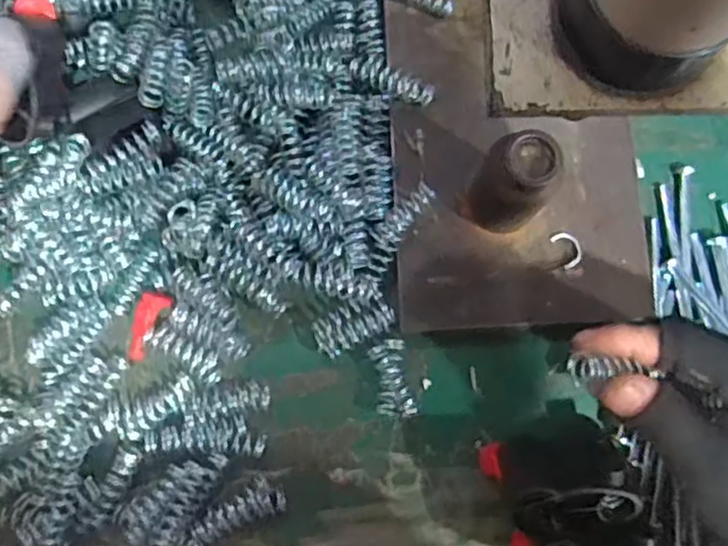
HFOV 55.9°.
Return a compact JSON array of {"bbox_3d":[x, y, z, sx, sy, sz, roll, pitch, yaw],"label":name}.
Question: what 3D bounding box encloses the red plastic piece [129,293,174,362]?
[{"bbox_3d":[-0.124,0.030,0.390,0.015,0.006,0.039,22,91,5],"label":"red plastic piece"}]

